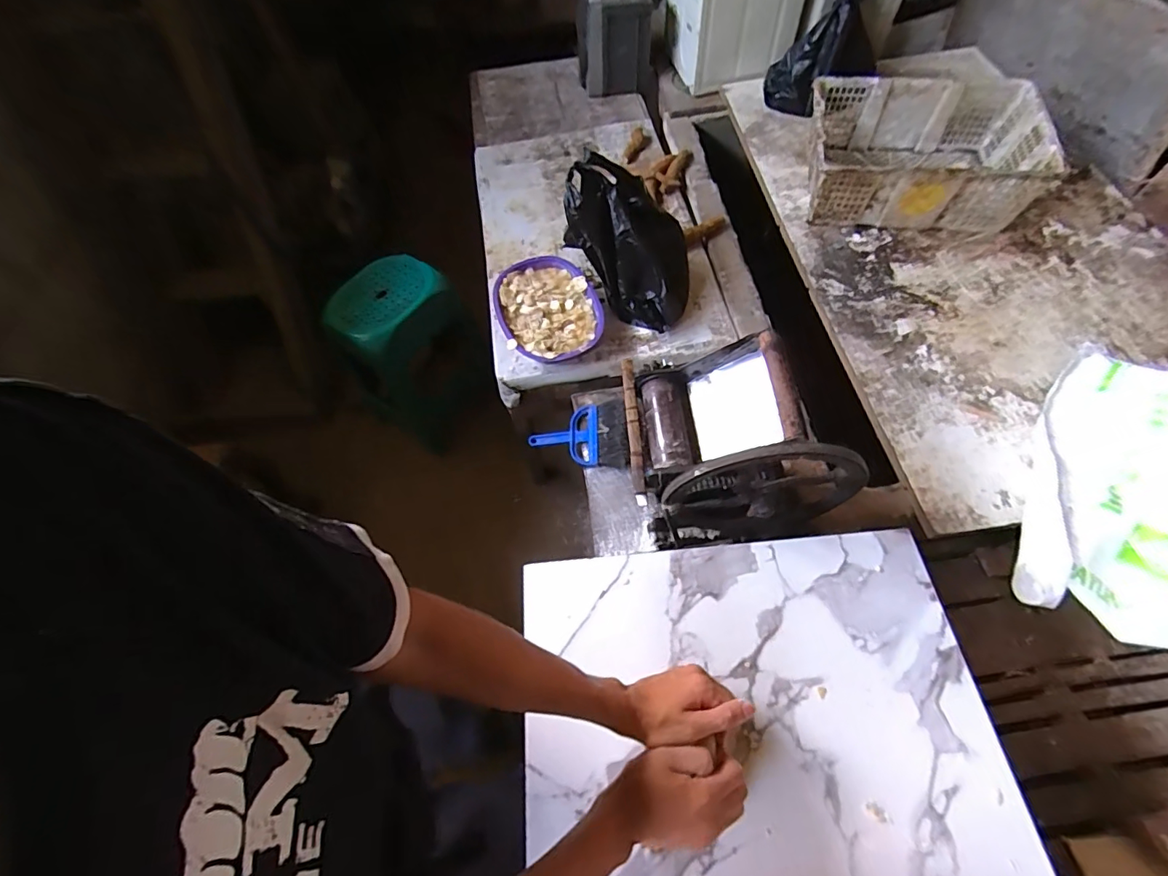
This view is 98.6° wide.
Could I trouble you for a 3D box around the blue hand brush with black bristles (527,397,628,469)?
[{"bbox_3d":[-0.014,-0.003,0.977,0.185,0.047,0.147,-3,61,0],"label":"blue hand brush with black bristles"}]

